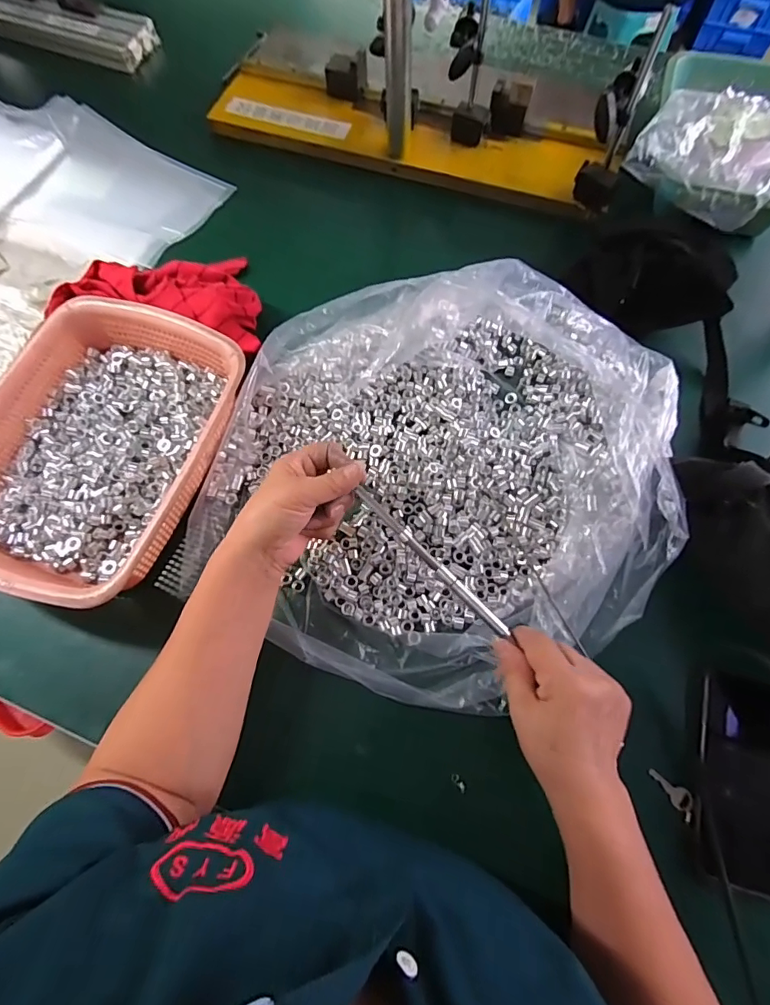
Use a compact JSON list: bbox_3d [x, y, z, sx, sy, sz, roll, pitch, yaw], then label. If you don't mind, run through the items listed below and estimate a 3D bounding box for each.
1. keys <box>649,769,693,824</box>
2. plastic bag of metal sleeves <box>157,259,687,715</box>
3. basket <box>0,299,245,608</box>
[{"bbox_3d":[0.245,0.245,0.400,0.017,0.004,0.042,-33,59,-12],"label":"keys"},{"bbox_3d":[0.054,-0.050,0.459,0.434,0.089,0.443,21,70,7],"label":"plastic bag of metal sleeves"},{"bbox_3d":[-0.281,-0.053,0.472,0.214,0.064,0.292,18,70,6],"label":"basket"}]

